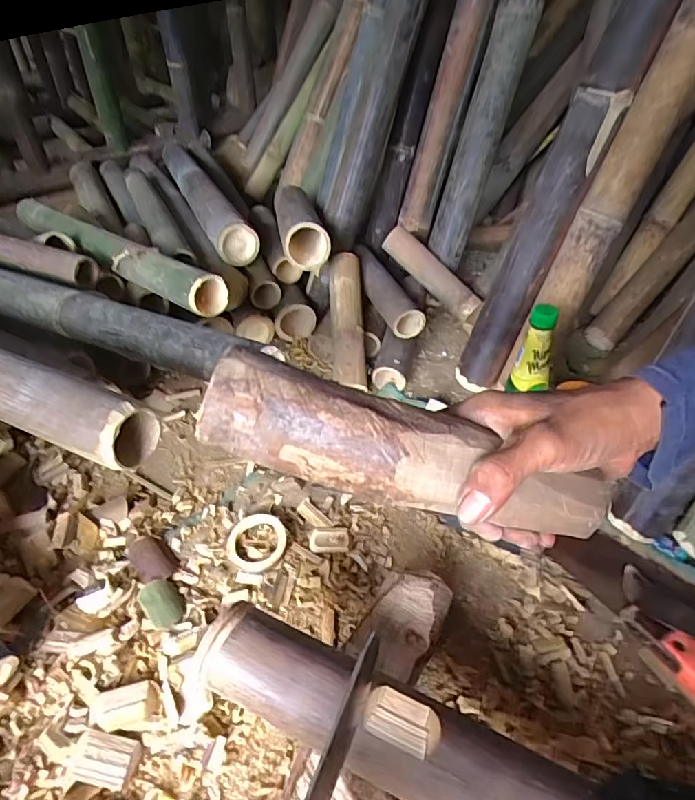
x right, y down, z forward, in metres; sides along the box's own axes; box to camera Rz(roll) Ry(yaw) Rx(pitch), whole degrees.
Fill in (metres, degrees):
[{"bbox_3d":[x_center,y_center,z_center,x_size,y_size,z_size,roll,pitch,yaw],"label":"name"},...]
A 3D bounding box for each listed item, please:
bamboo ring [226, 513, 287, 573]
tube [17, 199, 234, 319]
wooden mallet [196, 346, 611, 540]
[{"bbox_3d":[-0.110,0.172,0.615,0.071,0.013,0.071,0,42,0],"label":"bamboo ring"},{"bbox_3d":[-0.393,-0.248,0.834,0.531,0.062,0.051,29,50,28],"label":"tube"},{"bbox_3d":[0.031,0.033,0.309,0.255,0.046,0.044,17,43,-2],"label":"wooden mallet"}]

